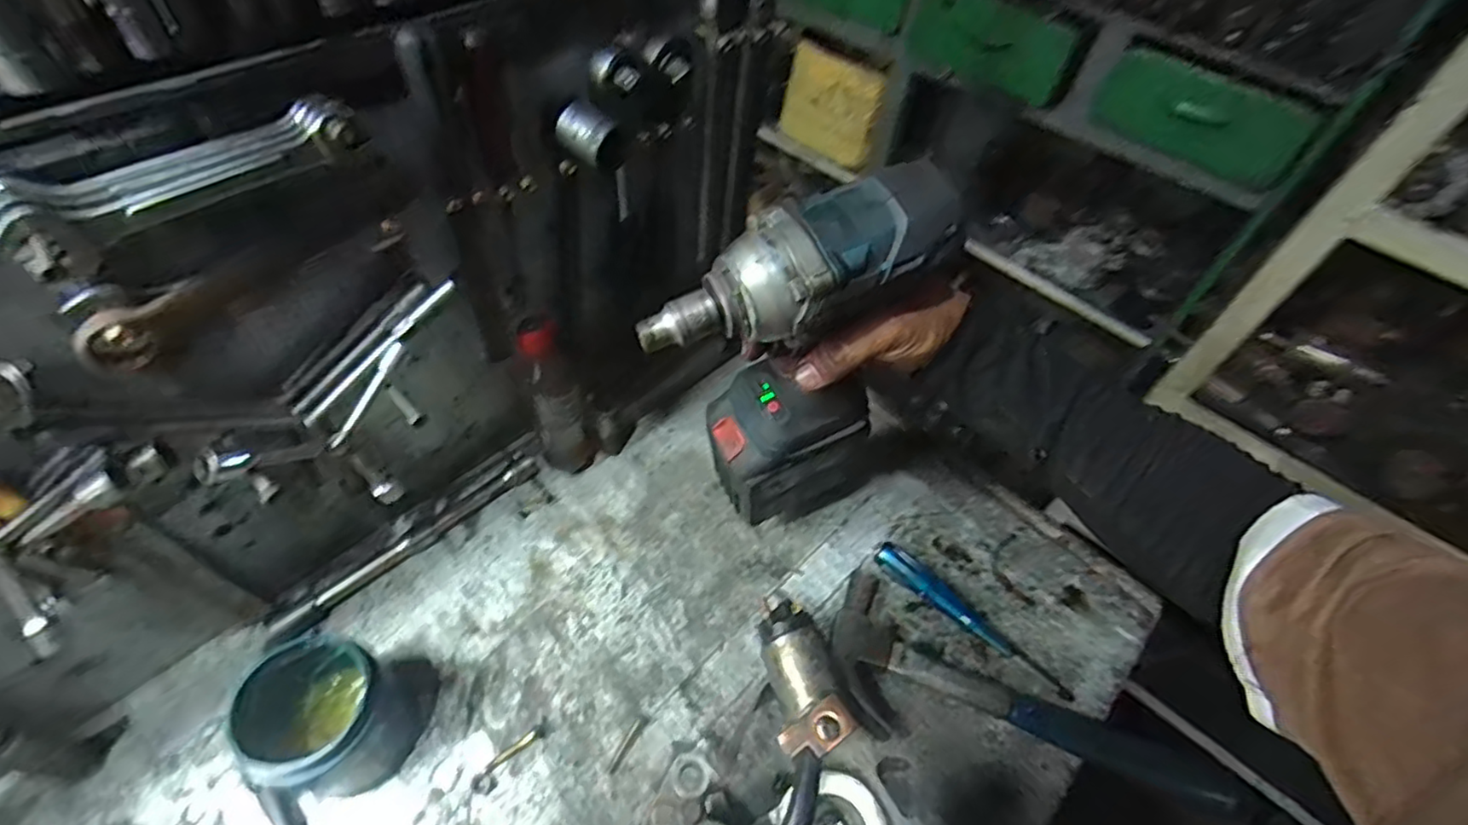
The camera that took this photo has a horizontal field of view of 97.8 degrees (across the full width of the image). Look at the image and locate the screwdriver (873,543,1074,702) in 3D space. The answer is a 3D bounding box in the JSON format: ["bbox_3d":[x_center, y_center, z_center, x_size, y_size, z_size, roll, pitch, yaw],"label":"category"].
[{"bbox_3d":[0.216,0.184,0.580,0.197,0.030,0.025,34,57,20],"label":"screwdriver"}]

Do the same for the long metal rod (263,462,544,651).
[{"bbox_3d":[-0.292,0.120,0.588,0.258,0.024,0.020,-36,63,-28],"label":"long metal rod"}]

